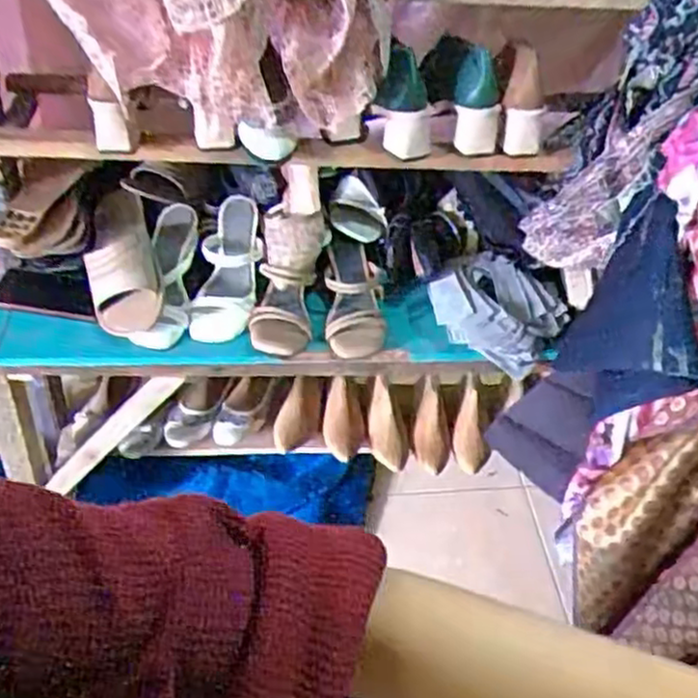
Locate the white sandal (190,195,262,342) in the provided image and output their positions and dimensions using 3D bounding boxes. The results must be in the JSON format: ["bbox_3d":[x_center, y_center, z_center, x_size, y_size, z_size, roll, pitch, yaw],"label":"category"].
[{"bbox_3d":[-0.176,-0.119,1.081,0.093,0.059,0.226,6,62,0],"label":"white sandal"}]

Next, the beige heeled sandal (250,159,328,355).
[{"bbox_3d":[-0.086,-0.131,1.076,0.086,0.086,0.288,7,72,1],"label":"beige heeled sandal"}]

